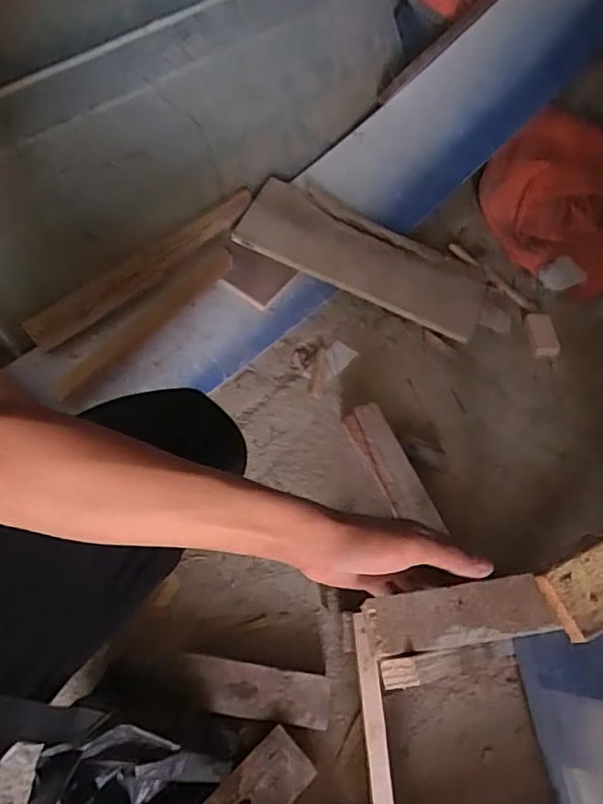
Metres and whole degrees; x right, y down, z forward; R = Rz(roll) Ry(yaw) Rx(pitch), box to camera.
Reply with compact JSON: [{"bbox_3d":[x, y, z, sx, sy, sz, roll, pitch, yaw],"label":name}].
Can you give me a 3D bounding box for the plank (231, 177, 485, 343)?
[{"bbox_3d":[0.101,-0.237,0.926,0.410,0.022,0.138,24,71,1],"label":"plank"}]

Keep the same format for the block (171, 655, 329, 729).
[{"bbox_3d":[-0.054,0.319,0.614,0.164,0.038,0.052,10,60,-1],"label":"block"}]

